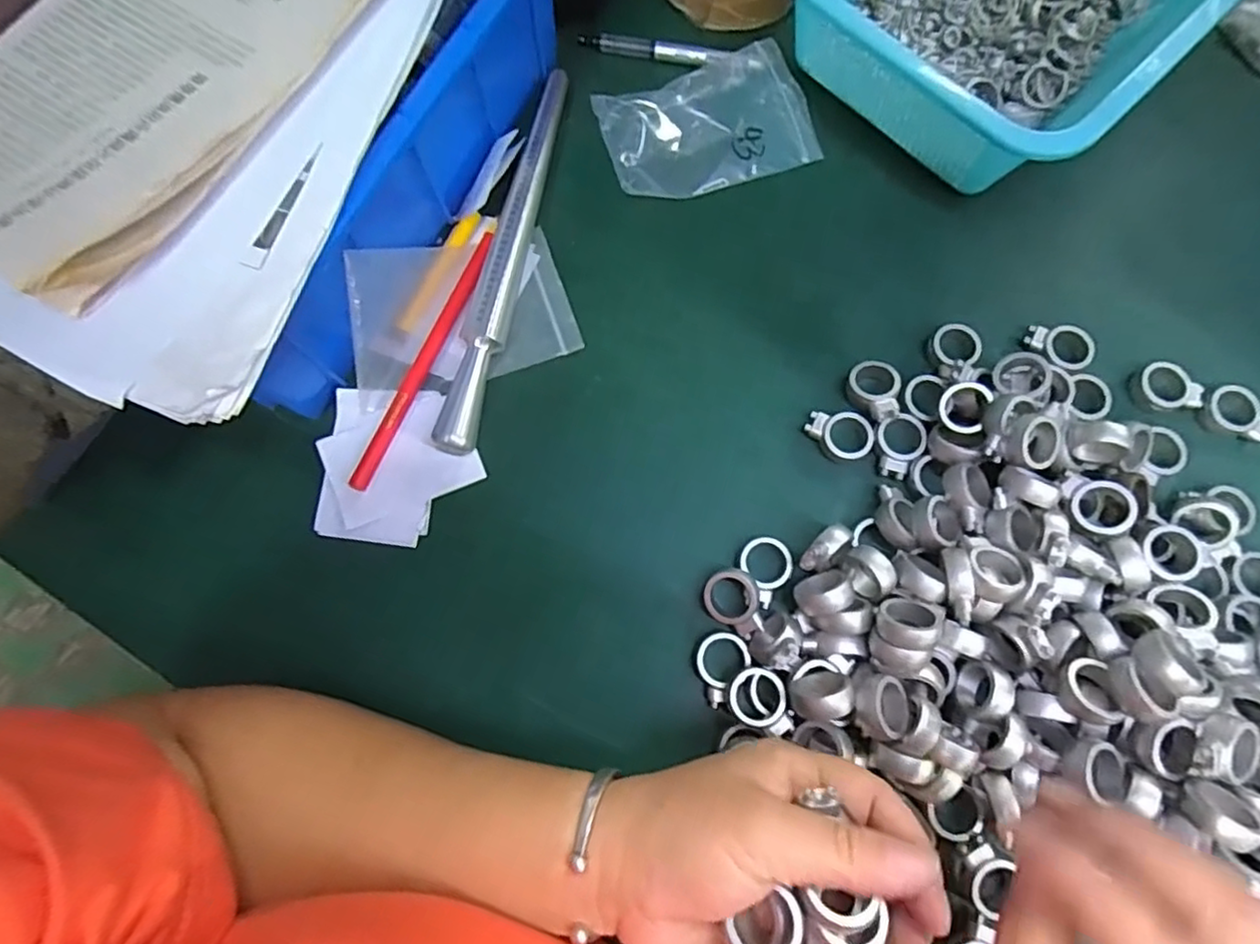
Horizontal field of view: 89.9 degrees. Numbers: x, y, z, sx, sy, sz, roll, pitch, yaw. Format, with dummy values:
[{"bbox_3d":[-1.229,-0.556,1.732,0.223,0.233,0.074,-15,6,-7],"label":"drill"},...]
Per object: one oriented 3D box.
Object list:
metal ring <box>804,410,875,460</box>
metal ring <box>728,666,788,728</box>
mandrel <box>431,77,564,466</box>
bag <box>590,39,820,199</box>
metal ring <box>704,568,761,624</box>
[{"bbox_3d":[0.109,-0.020,0.331,0.034,0.009,0.026,16,76,5],"label":"metal ring"},{"bbox_3d":[0.058,0.104,0.291,0.026,0.012,0.025,0,75,1],"label":"metal ring"},{"bbox_3d":[-0.065,-0.122,0.347,0.019,0.019,0.232,11,76,4],"label":"mandrel"},{"bbox_3d":[0.046,-0.203,0.371,0.118,0.016,0.078,-22,76,-4],"label":"bag"},{"bbox_3d":[0.049,0.060,0.305,0.026,0.008,0.026,0,75,1],"label":"metal ring"}]

